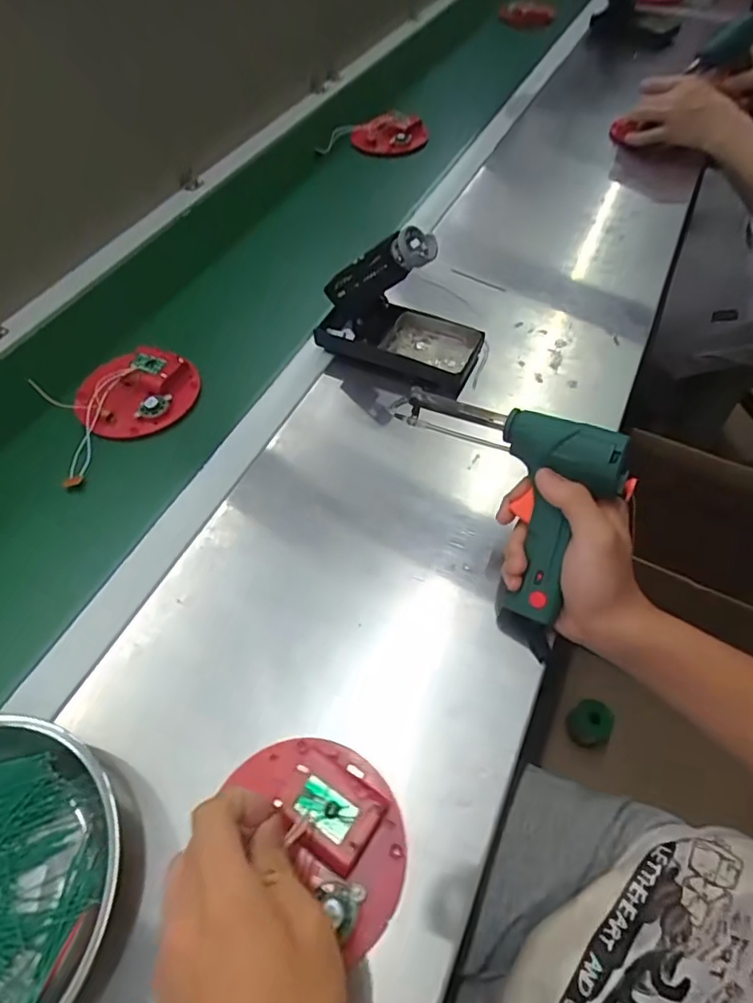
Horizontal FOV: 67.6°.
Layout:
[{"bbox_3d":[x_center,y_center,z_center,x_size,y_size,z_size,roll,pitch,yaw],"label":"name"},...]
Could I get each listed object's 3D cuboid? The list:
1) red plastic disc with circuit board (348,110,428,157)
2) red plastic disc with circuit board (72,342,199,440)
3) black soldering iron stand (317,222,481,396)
[{"bbox_3d":[0.022,-0.640,0.983,0.134,0.033,0.126,0,54,1],"label":"red plastic disc with circuit board"},{"bbox_3d":[-0.248,-0.117,0.583,0.120,0.025,0.109,-27,58,-17],"label":"red plastic disc with circuit board"},{"bbox_3d":[0.024,-0.200,0.564,0.166,0.123,0.082,21,57,15],"label":"black soldering iron stand"}]

